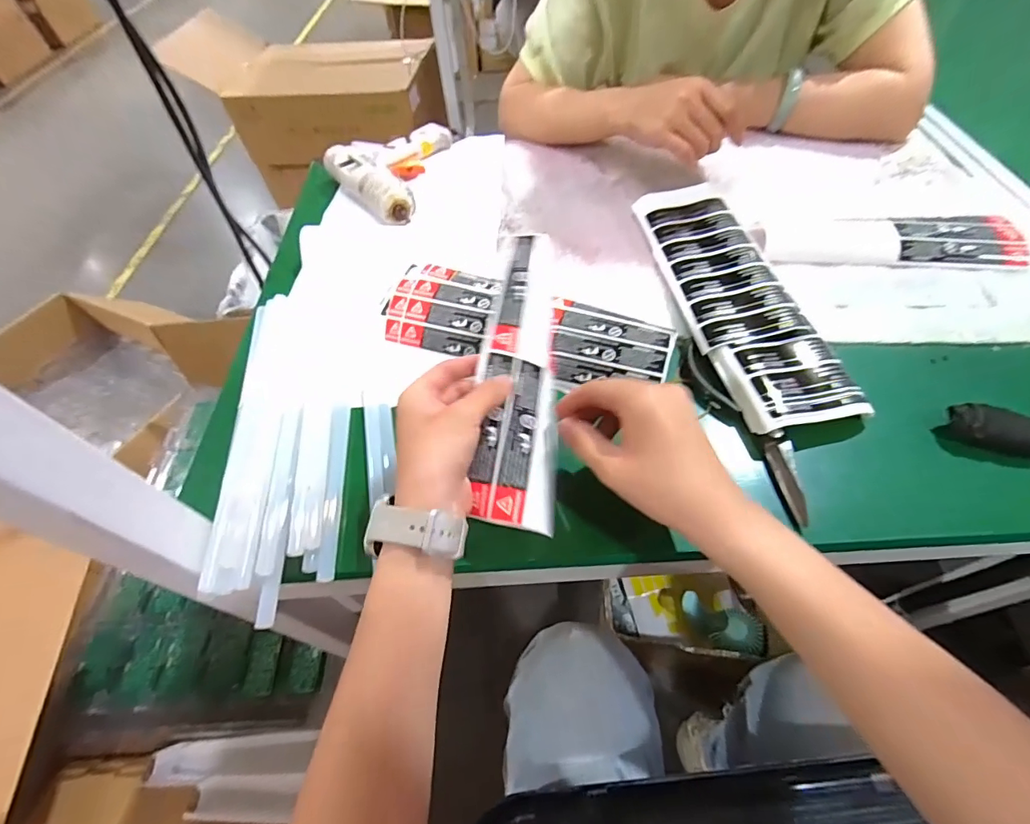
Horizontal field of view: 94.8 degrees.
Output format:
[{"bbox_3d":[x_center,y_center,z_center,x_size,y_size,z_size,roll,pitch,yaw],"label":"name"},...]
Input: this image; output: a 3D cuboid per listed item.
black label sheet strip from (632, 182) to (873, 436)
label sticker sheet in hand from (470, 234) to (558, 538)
[{"bbox_3d":[0.199,-0.114,0.442,0.096,0.022,0.298,-16,57,2],"label":"black label sheet strip"},{"bbox_3d":[0.003,-0.035,0.356,0.055,0.026,0.237,0,69,5],"label":"label sticker sheet in hand"}]

